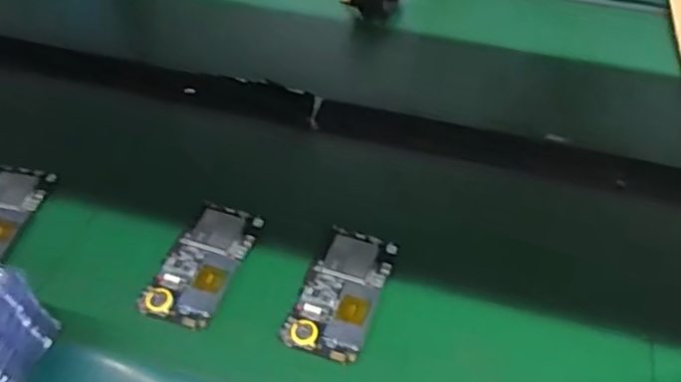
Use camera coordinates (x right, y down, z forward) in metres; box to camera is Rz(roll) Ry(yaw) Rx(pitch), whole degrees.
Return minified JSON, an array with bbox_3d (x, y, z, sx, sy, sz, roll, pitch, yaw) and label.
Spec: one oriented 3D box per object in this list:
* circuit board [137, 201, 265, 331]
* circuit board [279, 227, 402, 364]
[{"bbox_3d":[-0.121,0.061,0.564,0.063,0.006,0.126,16,49,15],"label":"circuit board"},{"bbox_3d":[0.002,0.085,0.543,0.065,0.004,0.124,15,49,14],"label":"circuit board"}]

